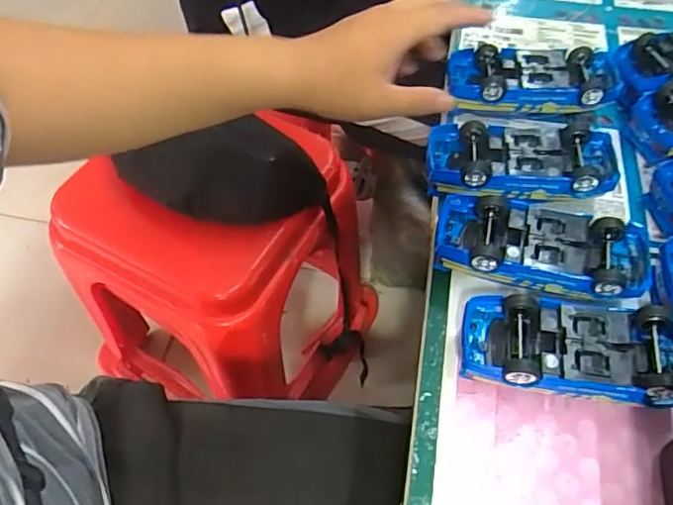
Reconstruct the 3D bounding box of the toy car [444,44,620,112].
[{"bbox_3d":[0.162,-0.137,0.467,0.132,0.049,0.056,1,57,-1],"label":"toy car"}]

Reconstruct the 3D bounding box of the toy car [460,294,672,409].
[{"bbox_3d":[0.145,0.062,0.334,0.132,0.048,0.053,8,57,4],"label":"toy car"}]

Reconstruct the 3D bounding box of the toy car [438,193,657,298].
[{"bbox_3d":[0.136,0.001,0.373,0.138,0.038,0.061,13,58,7],"label":"toy car"}]

